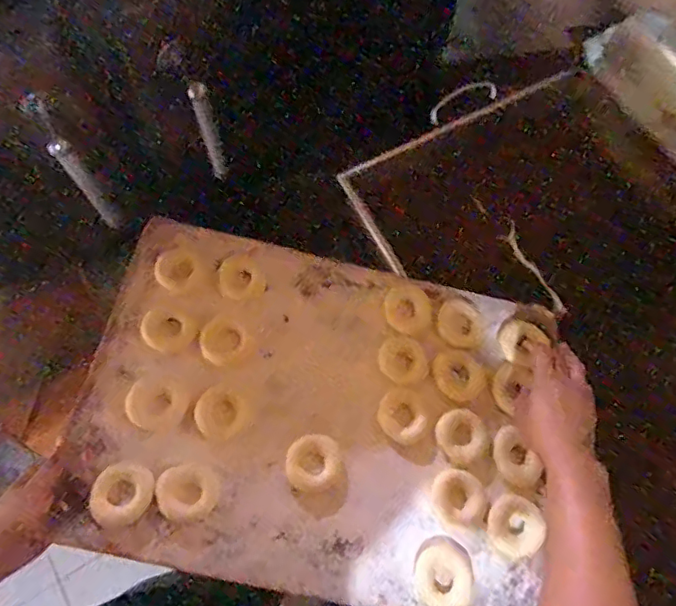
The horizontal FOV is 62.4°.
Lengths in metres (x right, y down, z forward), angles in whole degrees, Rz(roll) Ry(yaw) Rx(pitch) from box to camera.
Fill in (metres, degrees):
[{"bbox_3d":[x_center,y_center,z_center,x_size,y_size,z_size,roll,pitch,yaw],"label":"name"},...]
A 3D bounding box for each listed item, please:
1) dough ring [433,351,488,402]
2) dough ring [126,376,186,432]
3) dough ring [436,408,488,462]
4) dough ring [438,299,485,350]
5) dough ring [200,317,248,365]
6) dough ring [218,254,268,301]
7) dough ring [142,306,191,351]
[{"bbox_3d":[0.167,0.101,0.773,0.075,0.024,0.068,33,73,10],"label":"dough ring"},{"bbox_3d":[-0.234,0.130,0.716,0.068,0.018,0.066,0,70,-1],"label":"dough ring"},{"bbox_3d":[0.164,0.173,0.736,0.071,0.021,0.065,0,70,-1],"label":"dough ring"},{"bbox_3d":[0.177,0.032,0.801,0.072,0.021,0.069,0,70,-1],"label":"dough ring"},{"bbox_3d":[-0.156,0.050,0.760,0.063,0.013,0.057,-38,75,-14],"label":"dough ring"},{"bbox_3d":[-0.138,-0.039,0.795,0.065,0.013,0.070,0,70,-1],"label":"dough ring"},{"bbox_3d":[-0.230,0.035,0.746,0.058,0.014,0.058,41,72,-8],"label":"dough ring"}]

